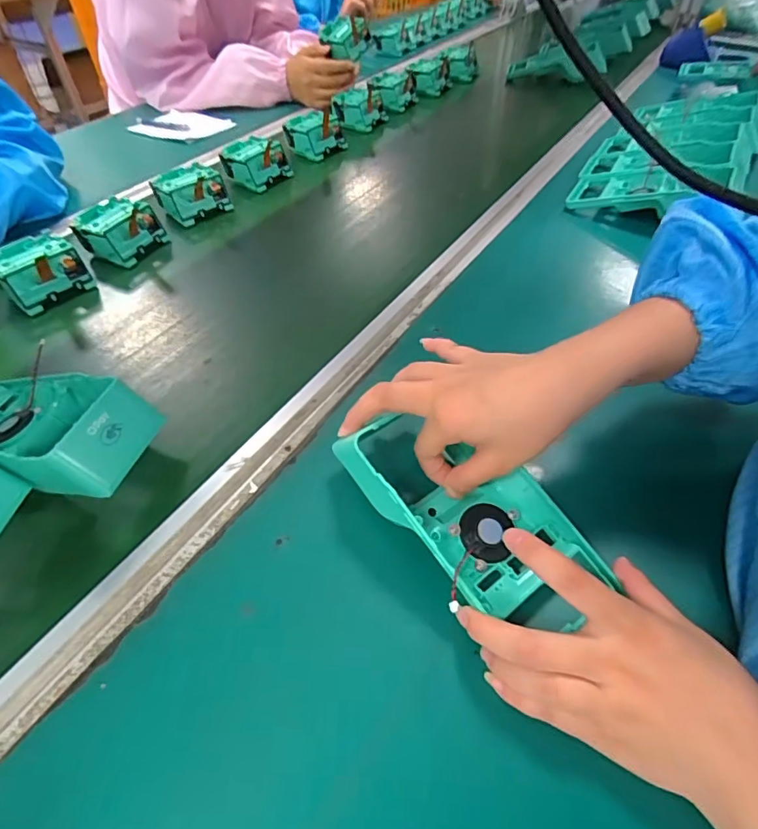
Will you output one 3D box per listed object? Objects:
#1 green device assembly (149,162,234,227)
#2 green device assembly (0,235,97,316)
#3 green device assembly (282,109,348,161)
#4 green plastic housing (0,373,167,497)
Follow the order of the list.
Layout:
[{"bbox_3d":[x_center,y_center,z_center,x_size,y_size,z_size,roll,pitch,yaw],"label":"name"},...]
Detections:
[{"bbox_3d":[-0.239,-0.281,0.645,0.079,0.044,0.074,-32,54,-25],"label":"green device assembly"},{"bbox_3d":[-0.354,-0.150,0.529,0.080,0.039,0.082,-33,54,-26],"label":"green device assembly"},{"bbox_3d":[-0.098,-0.427,0.768,0.080,0.040,0.079,20,51,19],"label":"green device assembly"},{"bbox_3d":[-0.259,0.007,0.374,0.185,0.050,0.083,11,48,12],"label":"green plastic housing"}]

